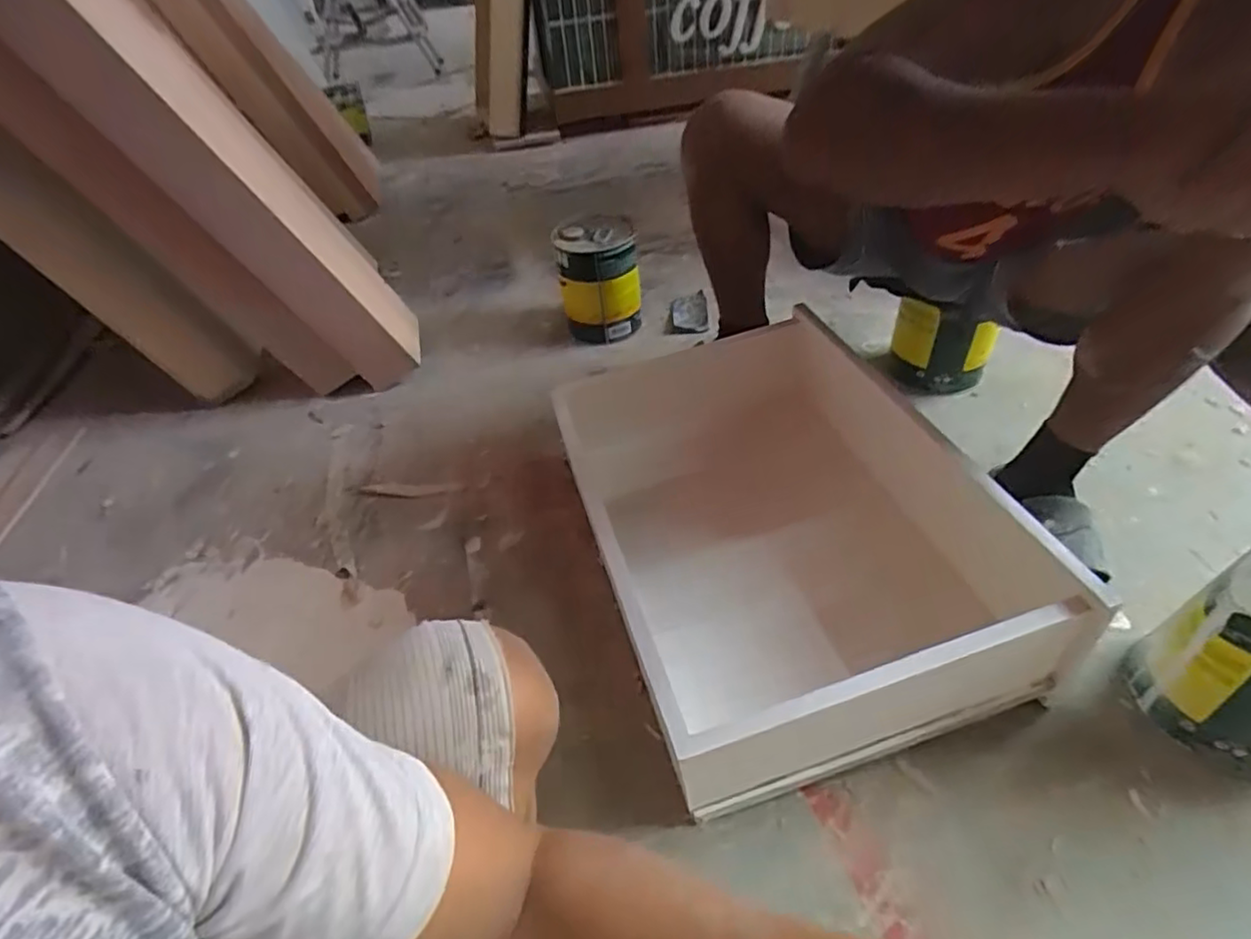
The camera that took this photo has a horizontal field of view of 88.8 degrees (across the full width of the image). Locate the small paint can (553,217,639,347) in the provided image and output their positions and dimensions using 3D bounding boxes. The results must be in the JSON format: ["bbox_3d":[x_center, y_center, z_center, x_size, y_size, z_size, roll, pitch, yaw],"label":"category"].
[{"bbox_3d":[-0.060,-0.384,1.278,0.145,0.210,0.170,-11,43,-5],"label":"small paint can"}]

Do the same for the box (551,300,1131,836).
[{"bbox_3d":[0.171,0.052,0.809,0.421,0.188,0.594,-15,44,-10],"label":"box"}]

